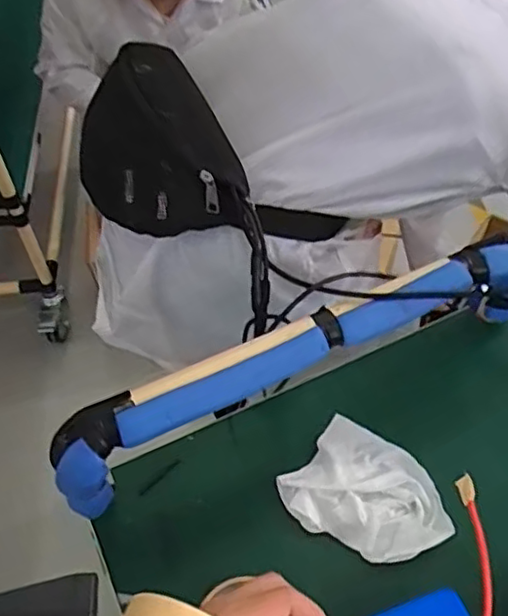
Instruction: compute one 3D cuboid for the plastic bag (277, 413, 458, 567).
[{"bbox_3d":[0.108,0.172,0.597,0.144,0.017,0.111,28,59,21],"label":"plastic bag"}]

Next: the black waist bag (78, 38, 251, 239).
[{"bbox_3d":[-0.110,-0.168,0.663,0.143,0.094,0.245,-19,55,-12],"label":"black waist bag"}]

